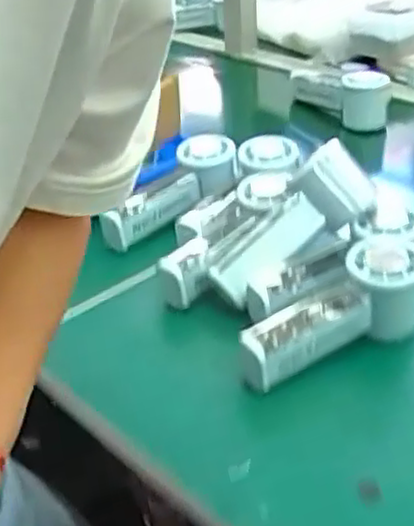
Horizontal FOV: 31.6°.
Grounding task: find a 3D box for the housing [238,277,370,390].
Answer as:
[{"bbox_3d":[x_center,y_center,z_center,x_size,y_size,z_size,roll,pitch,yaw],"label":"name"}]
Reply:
[{"bbox_3d":[0.071,0.049,0.526,0.101,0.039,0.036,-30,37,-12],"label":"housing"}]

